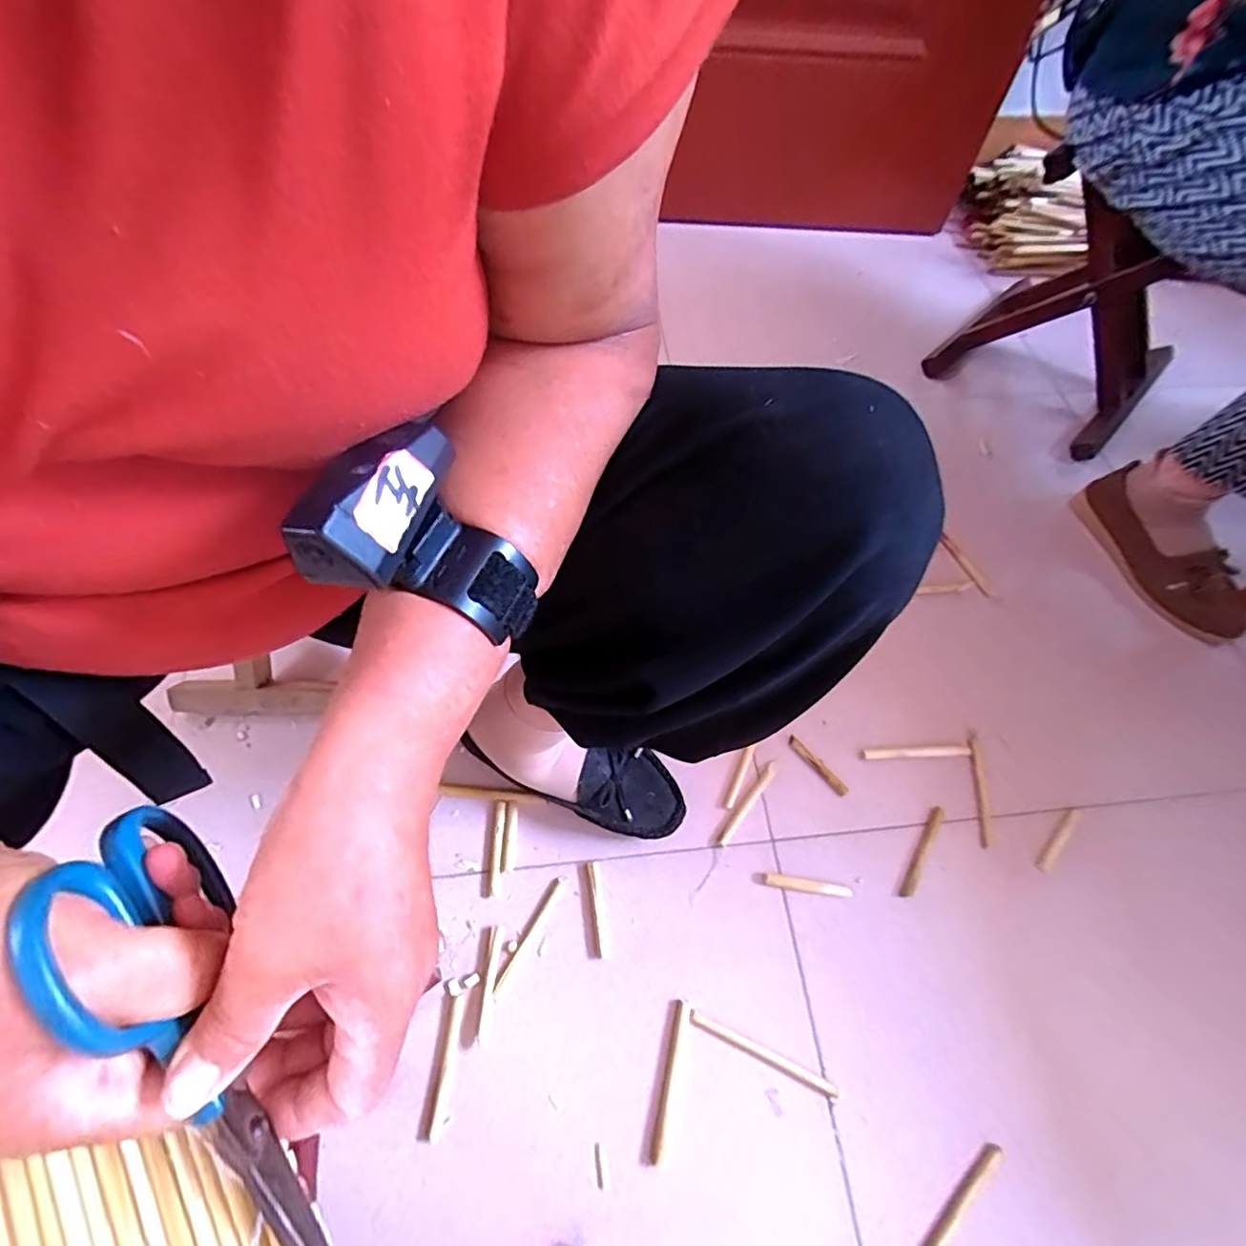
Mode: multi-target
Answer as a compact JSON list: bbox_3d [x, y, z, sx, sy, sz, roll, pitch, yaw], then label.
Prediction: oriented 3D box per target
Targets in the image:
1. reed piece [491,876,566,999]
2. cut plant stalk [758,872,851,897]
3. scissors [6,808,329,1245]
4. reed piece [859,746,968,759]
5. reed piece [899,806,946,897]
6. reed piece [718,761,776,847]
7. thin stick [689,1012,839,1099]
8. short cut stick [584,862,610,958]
[{"bbox_3d":[-0.084,0.277,0.510,0.008,0.006,0.106,29,65,13],"label":"reed piece"},{"bbox_3d":[0.171,0.244,0.533,0.079,0.004,0.012,8,62,2],"label":"cut plant stalk"},{"bbox_3d":[-0.143,0.153,0.195,0.022,0.094,0.182,-26,87,-15],"label":"scissors"},{"bbox_3d":[0.305,0.134,0.595,0.112,0.008,0.011,-1,62,-3],"label":"reed piece"},{"bbox_3d":[0.289,0.222,0.553,0.014,0.008,0.095,33,66,14],"label":"reed piece"},{"bbox_3d":[0.126,0.179,0.569,0.011,0.006,0.099,36,67,16],"label":"reed piece"},{"bbox_3d":[0.115,0.357,0.472,0.126,0.004,0.011,23,64,10],"label":"thin stick"},{"bbox_3d":[-0.024,0.259,0.519,0.015,0.013,0.079,-9,63,-7],"label":"short cut stick"}]

